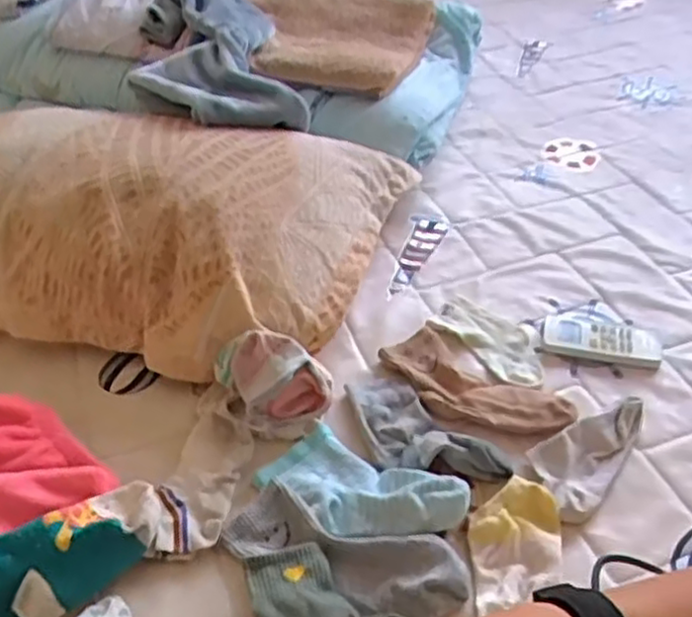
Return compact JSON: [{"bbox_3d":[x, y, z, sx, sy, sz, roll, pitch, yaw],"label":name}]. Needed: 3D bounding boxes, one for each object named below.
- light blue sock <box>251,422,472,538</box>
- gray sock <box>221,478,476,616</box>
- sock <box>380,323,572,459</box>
[{"bbox_3d":[0.013,0.164,0.658,0.180,0.038,0.090,24,48,24],"label":"light blue sock"},{"bbox_3d":[0.000,0.209,0.614,0.216,0.025,0.071,16,45,16],"label":"gray sock"},{"bbox_3d":[0.134,0.082,0.762,0.193,0.024,0.099,34,52,31],"label":"sock"}]

